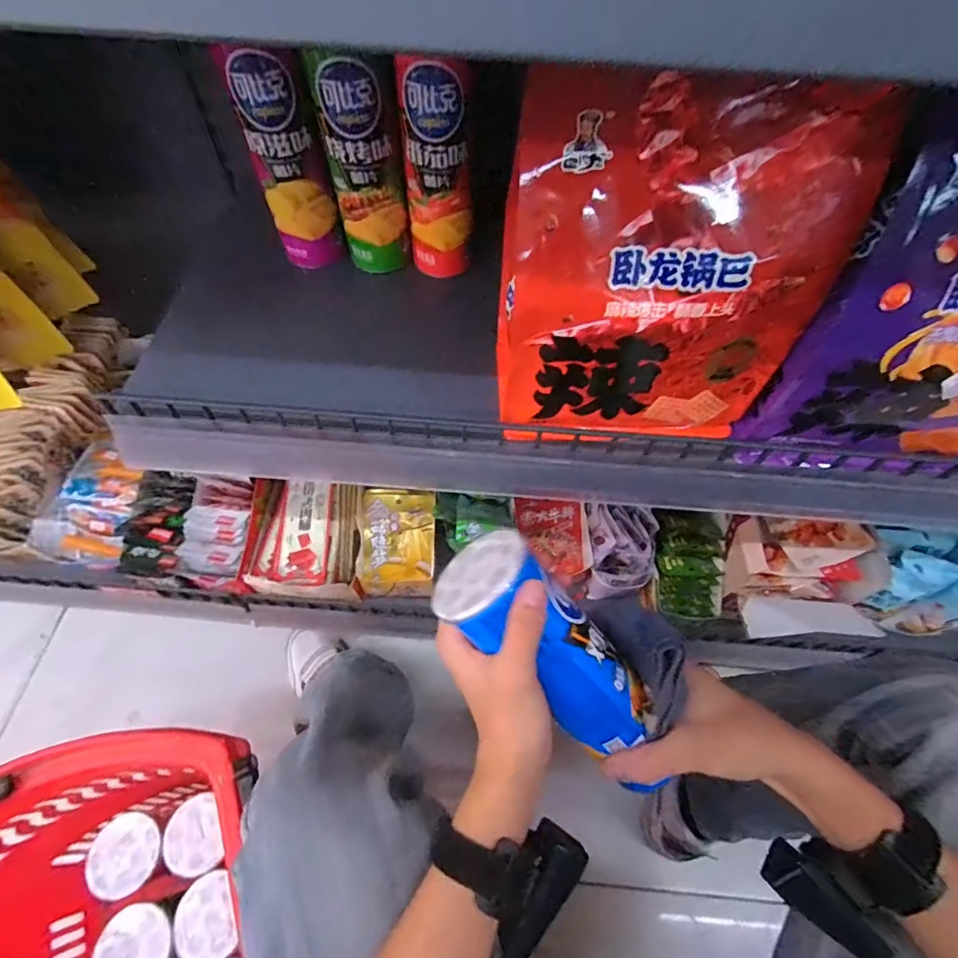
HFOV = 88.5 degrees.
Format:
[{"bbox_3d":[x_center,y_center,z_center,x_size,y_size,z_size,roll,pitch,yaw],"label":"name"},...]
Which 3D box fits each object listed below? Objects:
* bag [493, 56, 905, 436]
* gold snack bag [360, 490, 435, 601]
[{"bbox_3d":[0.116,-0.121,0.337,0.199,0.238,0.074,-4,59,-4],"label":"bag"},{"bbox_3d":[-0.112,0.089,0.671,0.098,0.019,0.148,2,97,-3],"label":"gold snack bag"}]

